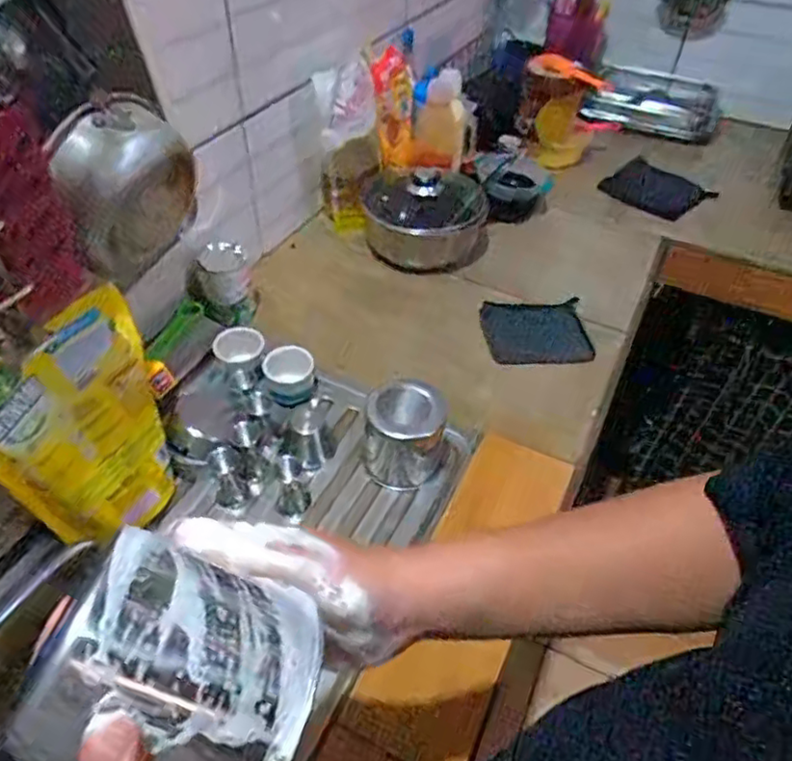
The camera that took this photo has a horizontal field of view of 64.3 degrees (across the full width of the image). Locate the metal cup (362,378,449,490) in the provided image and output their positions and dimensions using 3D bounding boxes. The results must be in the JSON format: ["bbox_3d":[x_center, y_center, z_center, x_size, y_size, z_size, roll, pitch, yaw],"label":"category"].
[{"bbox_3d":[0.011,0.068,0.765,0.094,0.114,0.085,7,47,3],"label":"metal cup"}]

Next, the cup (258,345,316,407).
[{"bbox_3d":[-0.144,-0.006,0.834,0.071,0.053,0.058,-7,48,-10],"label":"cup"}]

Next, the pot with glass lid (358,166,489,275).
[{"bbox_3d":[0.049,-0.296,1.069,0.204,0.134,0.178,7,47,3],"label":"pot with glass lid"}]

